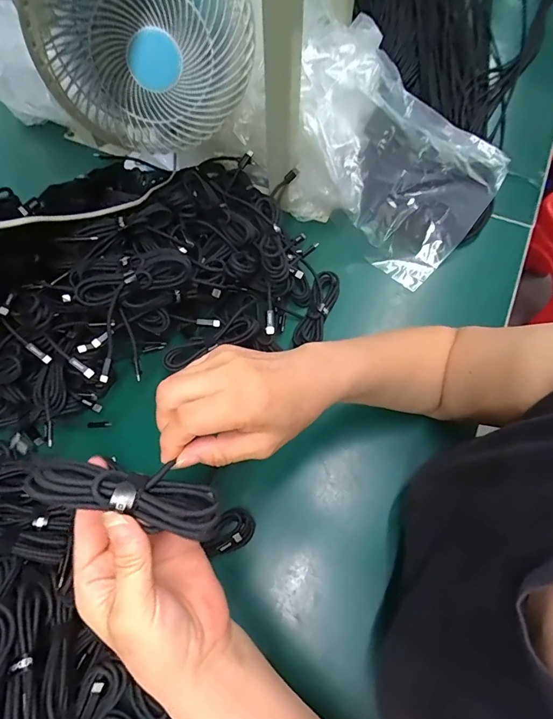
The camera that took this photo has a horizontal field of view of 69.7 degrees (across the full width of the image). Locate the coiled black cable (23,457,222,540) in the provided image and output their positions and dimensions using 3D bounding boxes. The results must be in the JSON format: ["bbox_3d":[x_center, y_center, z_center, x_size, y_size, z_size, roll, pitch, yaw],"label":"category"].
[{"bbox_3d":[-0.087,0.078,0.234,0.106,0.020,0.031,16,65,-7],"label":"coiled black cable"}]

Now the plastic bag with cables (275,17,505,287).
[{"bbox_3d":[0.153,-0.271,0.506,0.265,0.160,0.227,32,70,15],"label":"plastic bag with cables"}]

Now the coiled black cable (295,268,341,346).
[{"bbox_3d":[0.052,-0.062,0.490,0.030,0.022,0.107,18,67,10],"label":"coiled black cable"}]

